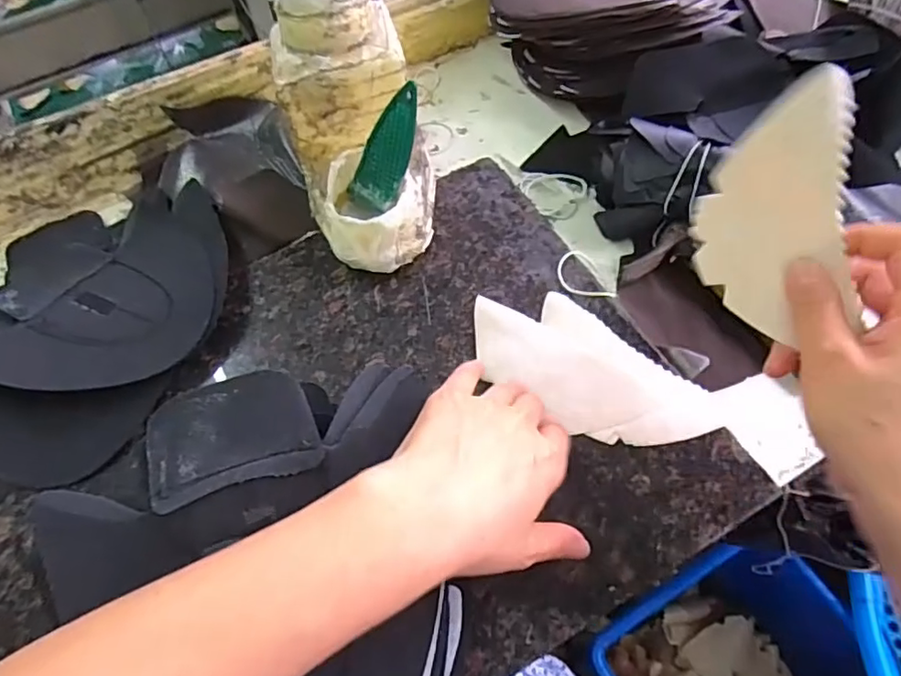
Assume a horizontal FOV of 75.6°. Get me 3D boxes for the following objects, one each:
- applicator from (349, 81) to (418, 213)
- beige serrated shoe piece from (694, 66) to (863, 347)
[{"bbox_3d":[-0.046,-0.138,0.429,0.040,0.117,0.007,45,55,7],"label":"applicator"},{"bbox_3d":[0.174,-0.068,0.318,0.075,0.128,0.009,-1,8,42],"label":"beige serrated shoe piece"}]

